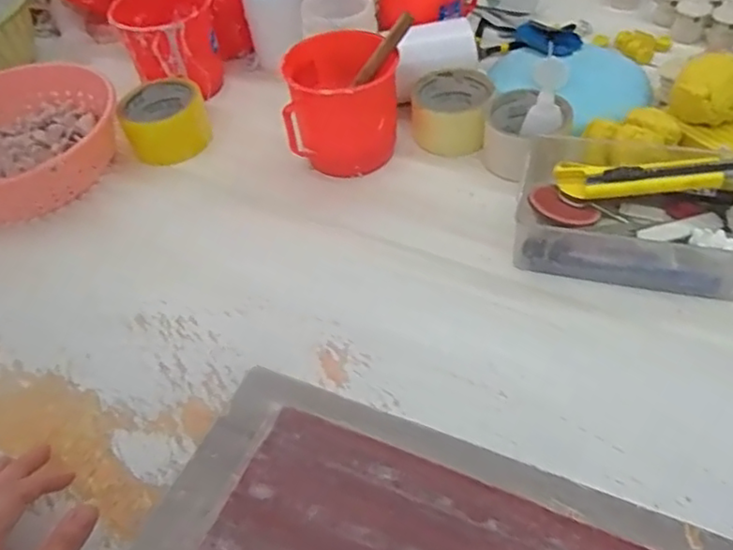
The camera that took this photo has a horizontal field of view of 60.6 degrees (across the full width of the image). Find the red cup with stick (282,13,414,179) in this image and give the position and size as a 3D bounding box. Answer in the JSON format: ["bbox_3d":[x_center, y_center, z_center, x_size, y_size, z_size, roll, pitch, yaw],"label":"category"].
[{"bbox_3d":[-0.018,-0.188,0.659,0.119,0.129,0.121,-3,50,4],"label":"red cup with stick"}]

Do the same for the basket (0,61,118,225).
[{"bbox_3d":[-0.394,-0.153,0.718,0.201,0.064,0.227,28,58,26],"label":"basket"}]

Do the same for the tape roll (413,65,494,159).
[{"bbox_3d":[0.093,-0.180,0.685,0.087,0.048,0.087,3,50,9],"label":"tape roll"}]

